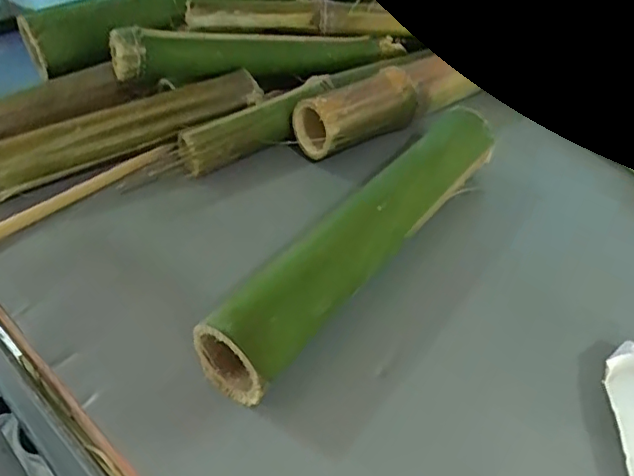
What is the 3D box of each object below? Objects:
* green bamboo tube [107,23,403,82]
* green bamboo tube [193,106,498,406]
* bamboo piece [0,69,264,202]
[{"bbox_3d":[-0.030,-0.108,0.345,0.174,0.030,0.023,-10,41,-28],"label":"green bamboo tube"},{"bbox_3d":[0.026,-0.008,0.236,0.028,0.032,0.179,27,48,31],"label":"green bamboo tube"},{"bbox_3d":[-0.102,-0.055,0.306,0.153,0.029,0.021,-21,43,-21],"label":"bamboo piece"}]

